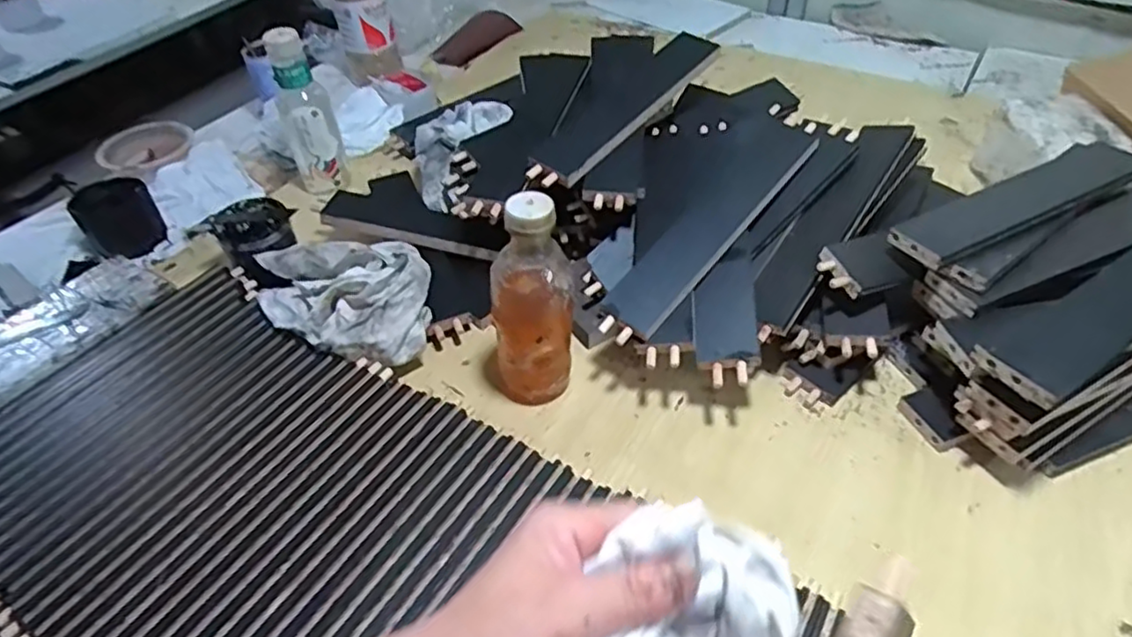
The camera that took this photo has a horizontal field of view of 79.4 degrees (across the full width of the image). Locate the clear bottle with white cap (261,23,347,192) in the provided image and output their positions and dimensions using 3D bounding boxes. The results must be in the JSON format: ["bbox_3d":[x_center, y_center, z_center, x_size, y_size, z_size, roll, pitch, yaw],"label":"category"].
[{"bbox_3d":[-0.326,-0.252,0.856,0.067,0.188,0.066,-22,48,-16],"label":"clear bottle with white cap"}]

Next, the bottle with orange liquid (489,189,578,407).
[{"bbox_3d":[-0.032,-0.011,0.596,0.080,0.201,0.066,-3,46,2],"label":"bottle with orange liquid"}]

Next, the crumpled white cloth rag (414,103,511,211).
[{"bbox_3d":[-0.143,-0.223,0.865,0.091,0.049,0.199,14,49,17],"label":"crumpled white cloth rag"}]

